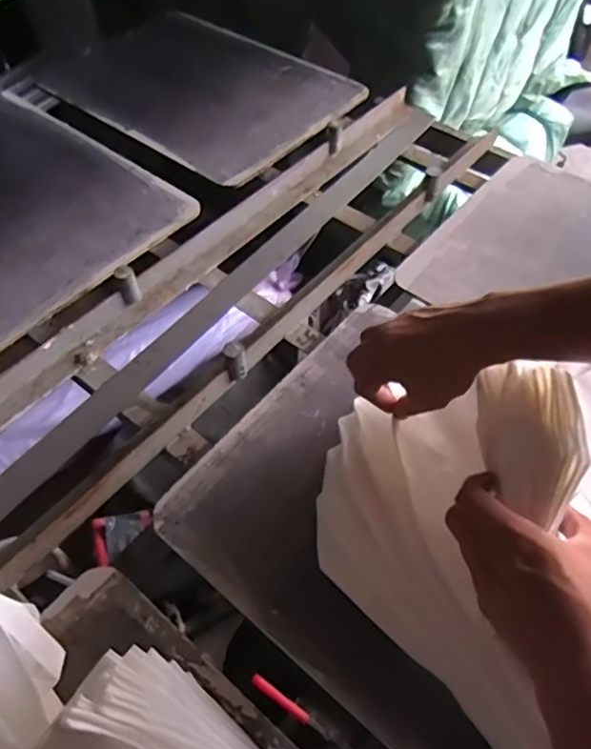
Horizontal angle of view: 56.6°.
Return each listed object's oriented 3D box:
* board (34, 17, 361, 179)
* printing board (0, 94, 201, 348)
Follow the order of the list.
[{"bbox_3d":[-0.202,-0.578,1.075,0.590,0.014,0.392,33,61,21],"label":"board"},{"bbox_3d":[-0.473,-0.278,0.865,0.529,0.018,0.393,34,61,22],"label":"printing board"}]

